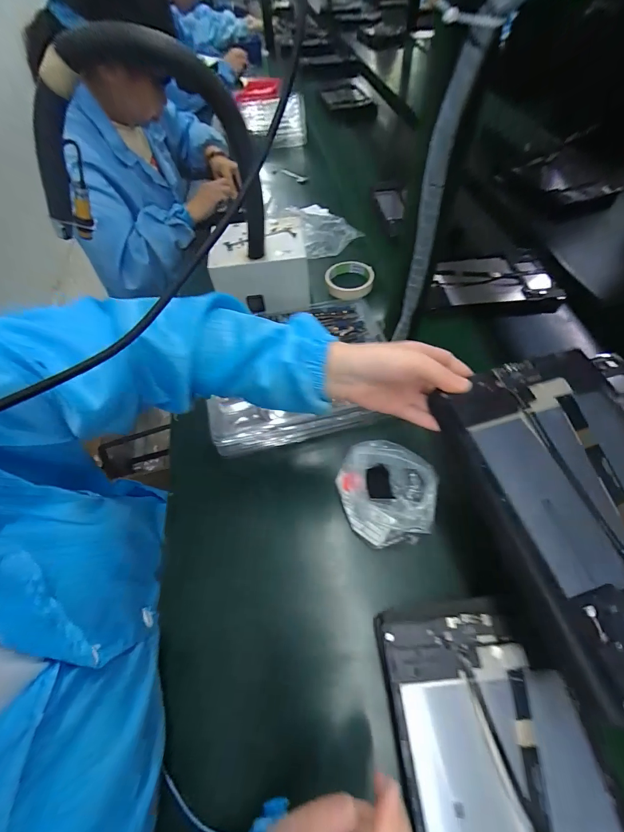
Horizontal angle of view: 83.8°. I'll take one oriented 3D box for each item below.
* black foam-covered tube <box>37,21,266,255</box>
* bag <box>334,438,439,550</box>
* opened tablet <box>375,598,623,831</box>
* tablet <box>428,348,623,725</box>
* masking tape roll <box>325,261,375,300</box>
[{"bbox_3d":[-0.219,-0.341,0.479,0.278,0.265,0.118,-7,58,-1],"label":"black foam-covered tube"},{"bbox_3d":[0.084,0.088,0.405,0.104,0.068,0.109,5,58,7],"label":"bag"},{"bbox_3d":[0.145,0.280,0.256,0.149,0.014,0.246,-7,58,-1],"label":"opened tablet"},{"bbox_3d":[0.223,0.056,0.267,0.183,0.012,0.233,-15,63,-8],"label":"tablet"},{"bbox_3d":[0.072,-0.263,0.669,0.089,0.030,0.089,5,58,7],"label":"masking tape roll"}]

